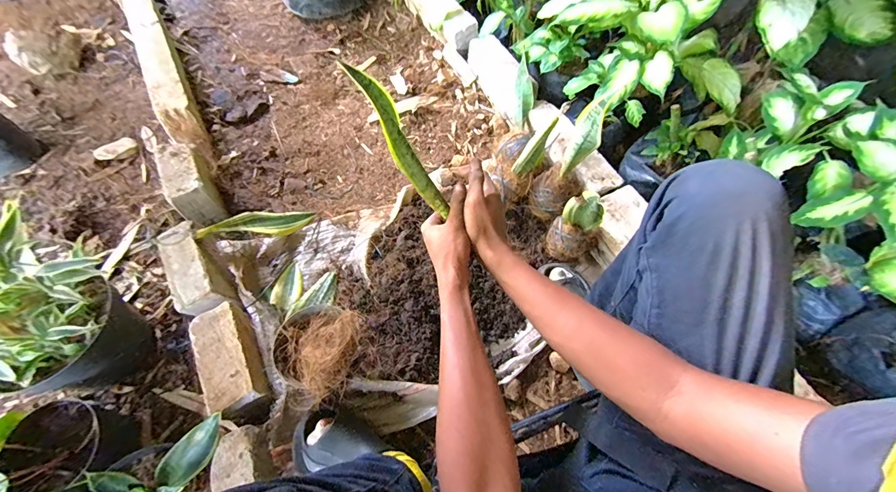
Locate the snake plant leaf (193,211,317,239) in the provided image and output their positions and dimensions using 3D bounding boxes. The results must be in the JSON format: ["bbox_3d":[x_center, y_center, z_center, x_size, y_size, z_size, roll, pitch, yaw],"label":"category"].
[{"bbox_3d":[-0.425,-0.054,0.851,0.253,0.026,0.067,-13,58,-50],"label":"snake plant leaf"}]

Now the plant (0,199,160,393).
[{"bbox_3d":[-0.675,0.111,0.623,0.190,0.355,0.201,1,63,-2],"label":"plant"}]

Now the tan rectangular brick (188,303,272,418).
[{"bbox_3d":[-0.389,0.198,0.669,0.085,0.057,0.185,-26,67,-15],"label":"tan rectangular brick"}]

